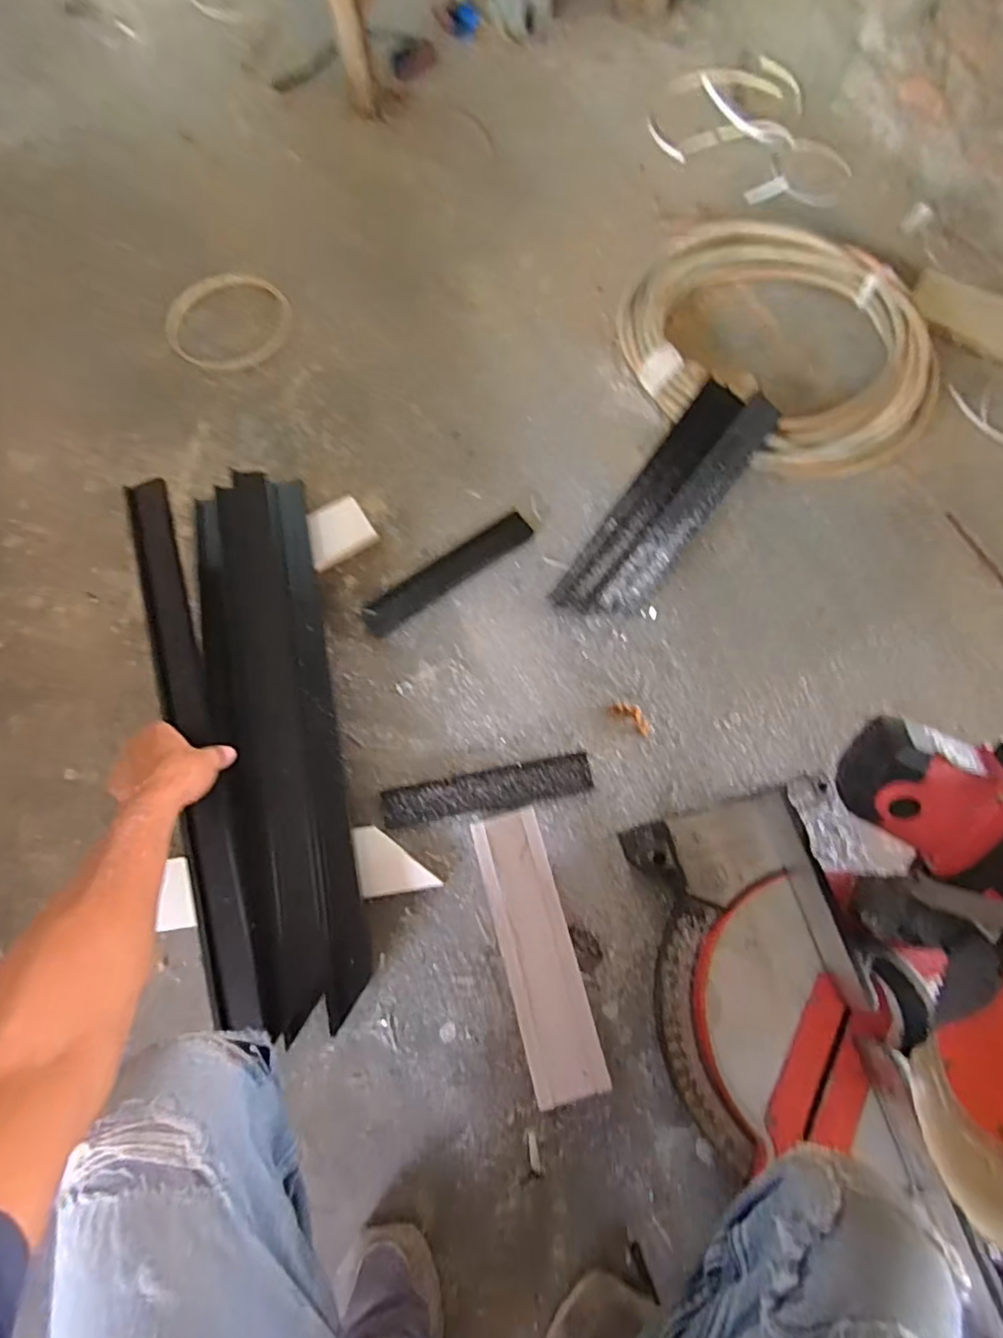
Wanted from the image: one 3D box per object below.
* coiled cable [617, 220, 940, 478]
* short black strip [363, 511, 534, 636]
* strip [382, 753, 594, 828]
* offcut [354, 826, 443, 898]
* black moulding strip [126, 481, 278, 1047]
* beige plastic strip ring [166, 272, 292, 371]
[{"bbox_3d":[0.410,-0.497,0.914,0.411,0.074,0.486,-27,75,-7],"label":"coiled cable"},{"bbox_3d":[-0.073,-0.131,0.811,0.251,0.014,0.051,-36,76,-10],"label":"short black strip"},{"bbox_3d":[-0.016,0.147,0.722,0.246,0.015,0.053,-13,73,-3],"label":"strip"},{"bbox_3d":[-0.123,0.219,0.700,0.084,0.004,0.077,-5,74,-17],"label":"offcut"},{"bbox_3d":[-0.334,0.071,0.655,0.053,0.033,0.602,-17,76,-5],"label":"black moulding strip"},{"bbox_3d":[-0.446,-0.568,0.981,0.188,0.009,0.199,0,73,0],"label":"beige plastic strip ring"}]

